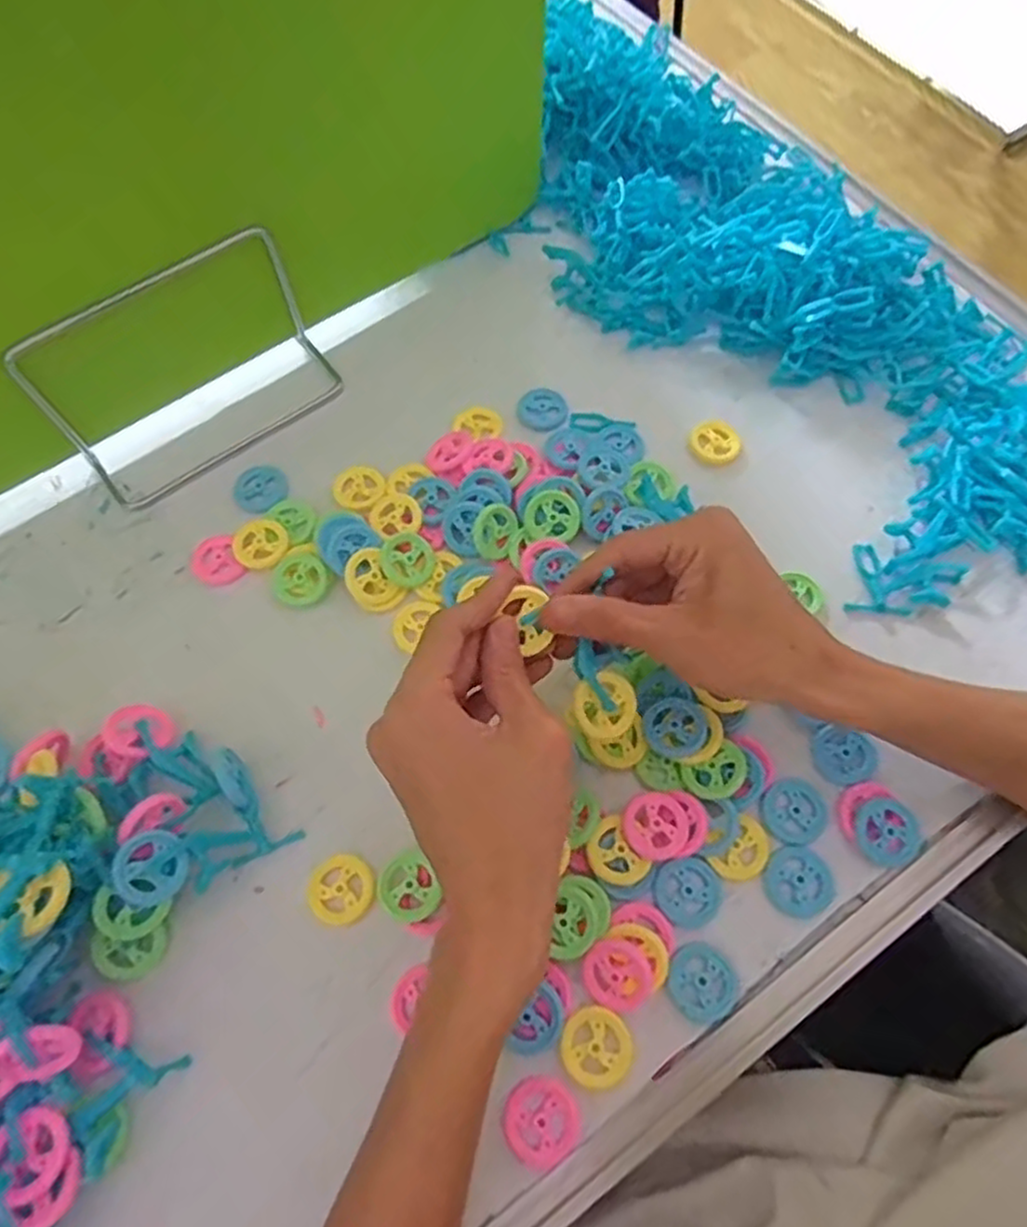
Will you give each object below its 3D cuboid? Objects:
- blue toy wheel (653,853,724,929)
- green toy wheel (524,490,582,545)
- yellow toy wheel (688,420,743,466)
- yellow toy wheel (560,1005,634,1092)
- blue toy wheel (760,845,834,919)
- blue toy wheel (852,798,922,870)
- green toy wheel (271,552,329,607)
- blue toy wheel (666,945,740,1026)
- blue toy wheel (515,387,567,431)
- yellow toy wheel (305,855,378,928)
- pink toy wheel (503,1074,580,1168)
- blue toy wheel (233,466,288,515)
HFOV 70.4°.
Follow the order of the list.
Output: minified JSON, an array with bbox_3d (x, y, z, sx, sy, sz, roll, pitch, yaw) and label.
[{"bbox_3d":[0.079,0.125,0.329,0.030,0.005,0.030,0,68,0],"label":"blue toy wheel"},{"bbox_3d":[0.021,-0.052,0.394,0.030,0.005,0.030,0,83,1],"label":"green toy wheel"},{"bbox_3d":[0.118,-0.101,0.428,0.030,0.004,0.030,0,68,0],"label":"yellow toy wheel"},{"bbox_3d":[0.035,0.181,0.303,0.029,0.004,0.030,0,68,0],"label":"yellow toy wheel"},{"bbox_3d":[0.129,0.121,0.330,0.030,0.004,0.029,0,68,0],"label":"blue toy wheel"},{"bbox_3d":[0.172,0.101,0.336,0.029,0.007,0.029,0,68,0],"label":"blue toy wheel"},{"bbox_3d":[-0.114,-0.019,0.387,0.028,0.004,0.032,-40,73,-14],"label":"green toy wheel"},{"bbox_3d":[0.081,0.158,0.313,0.029,0.007,0.030,0,68,0],"label":"blue toy wheel"},{"bbox_3d":[0.018,-0.123,0.439,0.032,0.007,0.027,42,74,15],"label":"blue toy wheel"},{"bbox_3d":[-0.078,0.126,0.332,0.029,0.005,0.029,0,68,0],"label":"yellow toy wheel"},{"bbox_3d":[0.011,0.204,0.293,0.030,0.004,0.029,0,68,0],"label":"pink toy wheel"},{"bbox_3d":[-0.146,-0.072,0.421,0.029,0.004,0.029,0,68,0],"label":"blue toy wheel"}]

